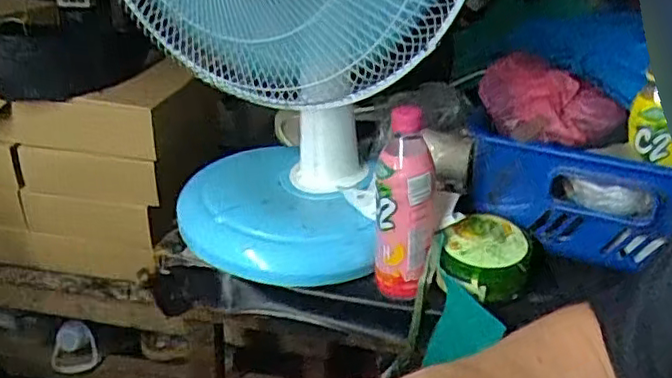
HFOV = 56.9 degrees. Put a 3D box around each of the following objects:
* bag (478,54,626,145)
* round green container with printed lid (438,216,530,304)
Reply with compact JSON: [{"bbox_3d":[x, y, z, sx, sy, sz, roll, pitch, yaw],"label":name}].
[{"bbox_3d":[0.244,-0.099,0.711,0.163,0.058,0.133,13,30,20],"label":"bag"},{"bbox_3d":[0.165,0.073,0.685,0.090,0.057,0.093,2,28,-1],"label":"round green container with printed lid"}]

